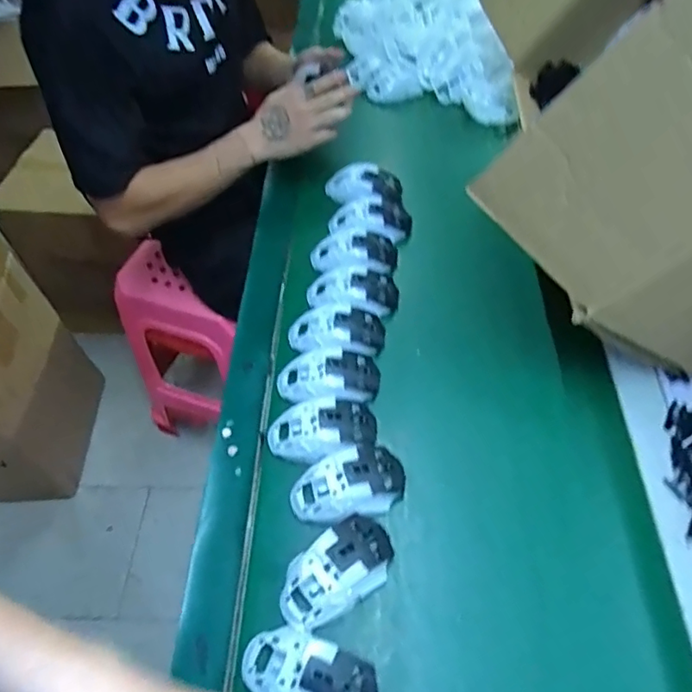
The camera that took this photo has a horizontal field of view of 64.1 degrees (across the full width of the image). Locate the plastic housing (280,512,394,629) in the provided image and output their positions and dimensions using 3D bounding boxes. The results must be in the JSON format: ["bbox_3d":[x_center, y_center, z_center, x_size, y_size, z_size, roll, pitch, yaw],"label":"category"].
[{"bbox_3d":[-0.009,0.207,0.515,0.115,0.039,0.064,-28,56,-18],"label":"plastic housing"}]

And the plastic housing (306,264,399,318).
[{"bbox_3d":[0.009,-0.071,0.717,0.115,0.035,0.067,3,52,5],"label":"plastic housing"}]

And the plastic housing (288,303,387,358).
[{"bbox_3d":[-0.012,-0.020,0.680,0.119,0.033,0.070,1,52,3],"label":"plastic housing"}]

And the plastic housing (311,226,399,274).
[{"bbox_3d":[0.011,-0.126,0.755,0.118,0.035,0.071,-2,52,1],"label":"plastic housing"}]

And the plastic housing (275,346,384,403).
[{"bbox_3d":[-0.020,0.037,0.638,0.118,0.034,0.067,-3,52,0],"label":"plastic housing"}]

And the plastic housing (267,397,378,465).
[{"bbox_3d":[-0.025,0.094,0.600,0.115,0.039,0.066,-10,53,-6],"label":"plastic housing"}]

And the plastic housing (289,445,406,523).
[{"bbox_3d":[0.004,0.141,0.563,0.118,0.034,0.062,-19,54,-12],"label":"plastic housing"}]

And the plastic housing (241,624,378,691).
[{"bbox_3d":[-0.032,0.281,0.464,0.116,0.035,0.063,18,55,15],"label":"plastic housing"}]

